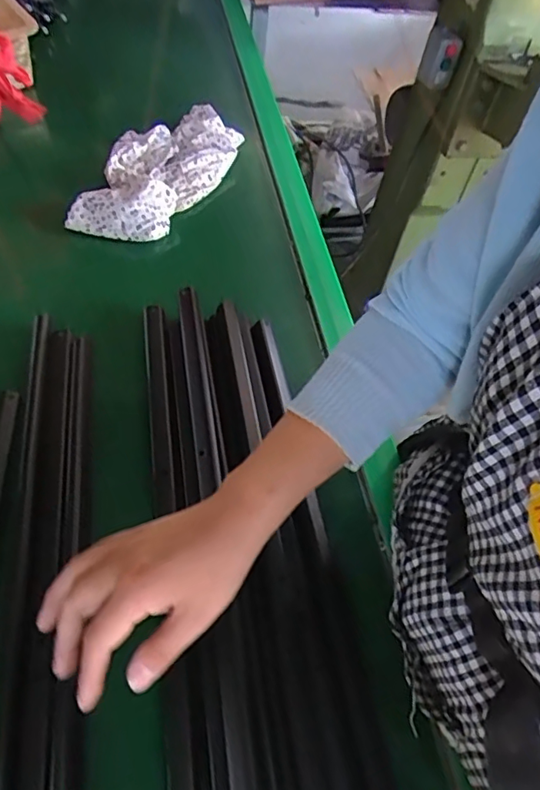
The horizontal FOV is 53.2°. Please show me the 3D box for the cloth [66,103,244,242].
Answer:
[{"bbox_3d":[-0.154,-0.309,0.737,0.153,0.045,0.283,26,56,11],"label":"cloth"}]

